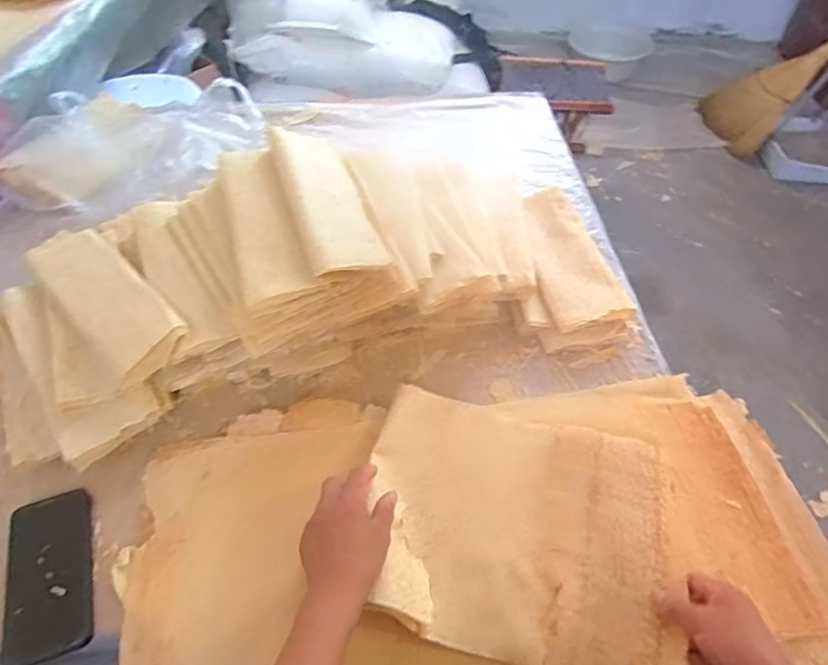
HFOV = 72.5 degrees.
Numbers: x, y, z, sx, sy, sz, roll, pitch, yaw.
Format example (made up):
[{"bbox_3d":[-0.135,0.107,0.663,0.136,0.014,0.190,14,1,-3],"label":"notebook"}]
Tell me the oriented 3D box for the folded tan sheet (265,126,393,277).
[{"bbox_3d":[-0.114,-0.177,0.734,0.096,0.014,0.267,-6,54,-28],"label":"folded tan sheet"}]

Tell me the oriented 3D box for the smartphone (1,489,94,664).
[{"bbox_3d":[-0.372,0.239,0.571,0.083,0.012,0.161,-17,52,-13],"label":"smartphone"}]

